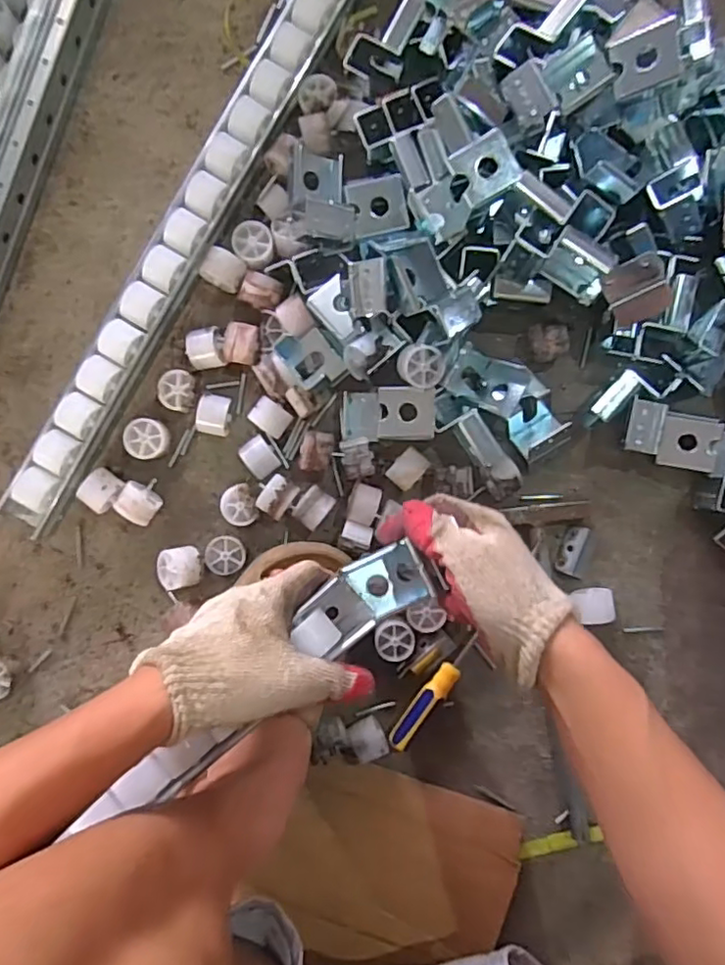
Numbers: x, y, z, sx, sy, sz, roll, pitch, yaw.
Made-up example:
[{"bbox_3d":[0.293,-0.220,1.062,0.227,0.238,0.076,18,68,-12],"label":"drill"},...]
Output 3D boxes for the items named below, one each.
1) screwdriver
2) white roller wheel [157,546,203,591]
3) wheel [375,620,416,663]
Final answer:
[{"bbox_3d":[0.063,0.186,0.540,0.019,0.024,0.114,42,88,-1],"label":"screwdriver"},{"bbox_3d":[-0.160,0.074,0.536,0.039,0.035,0.035,-13,90,-2],"label":"white roller wheel"},{"bbox_3d":[0.028,0.139,0.536,0.033,0.013,0.035,3,89,-2],"label":"wheel"}]

